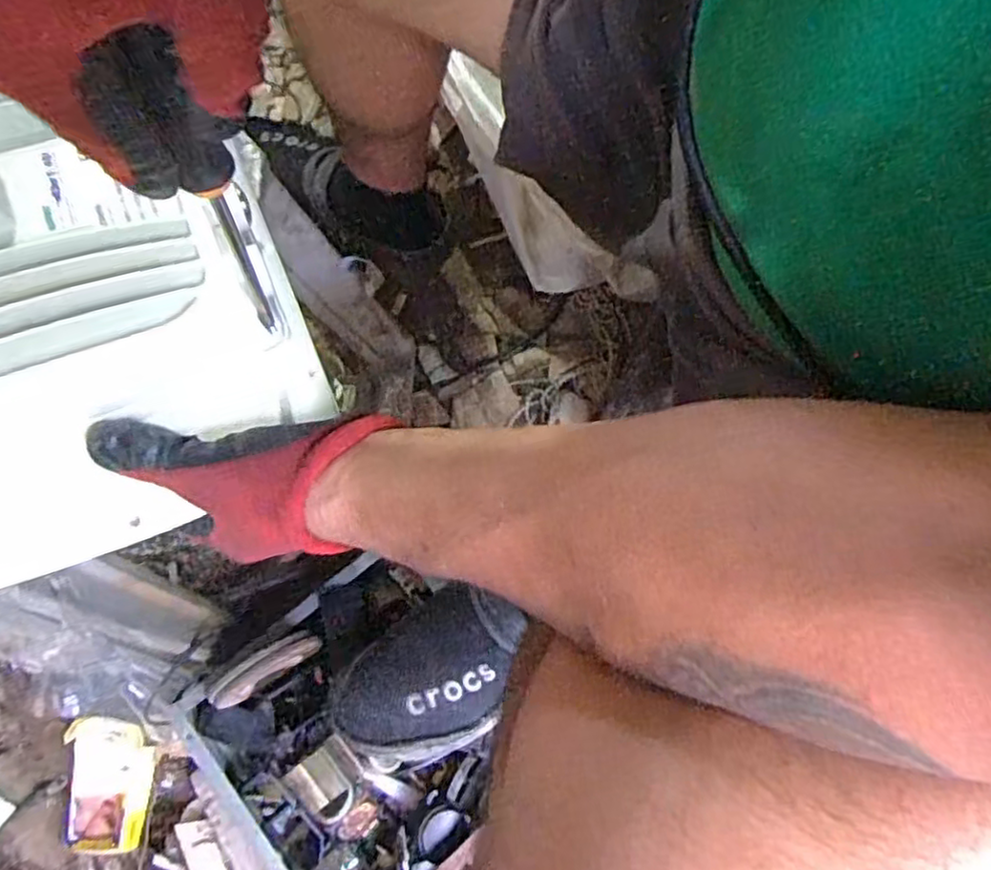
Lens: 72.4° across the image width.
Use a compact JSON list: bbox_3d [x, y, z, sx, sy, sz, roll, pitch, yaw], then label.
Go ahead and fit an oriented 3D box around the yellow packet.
[{"bbox_3d":[-0.370,0.329,0.639,0.086,0.022,0.109,2,75,3],"label":"yellow packet"}]

